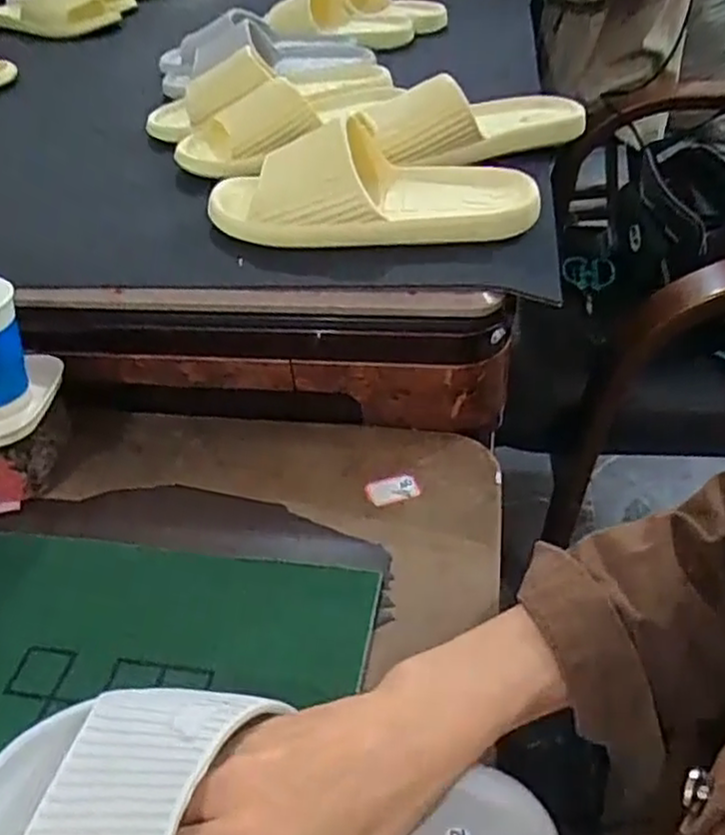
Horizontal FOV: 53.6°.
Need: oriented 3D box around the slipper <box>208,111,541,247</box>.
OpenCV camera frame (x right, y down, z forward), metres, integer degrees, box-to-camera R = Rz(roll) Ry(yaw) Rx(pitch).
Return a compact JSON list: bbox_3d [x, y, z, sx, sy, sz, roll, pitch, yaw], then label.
[{"bbox_3d":[0.004,-0.187,0.559,0.249,0.062,0.105,-1,41,5],"label":"slipper"}]

